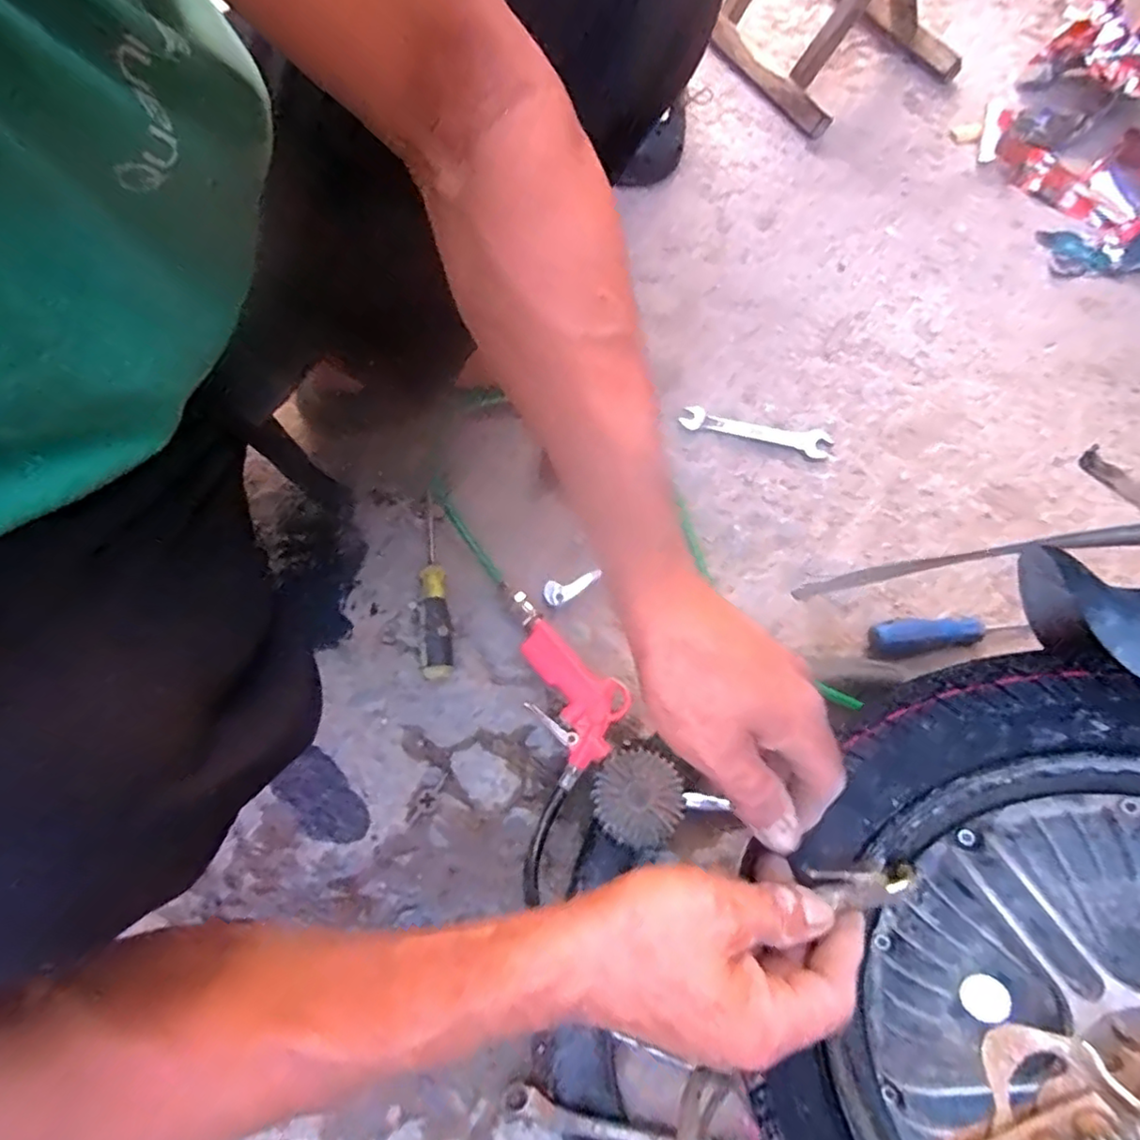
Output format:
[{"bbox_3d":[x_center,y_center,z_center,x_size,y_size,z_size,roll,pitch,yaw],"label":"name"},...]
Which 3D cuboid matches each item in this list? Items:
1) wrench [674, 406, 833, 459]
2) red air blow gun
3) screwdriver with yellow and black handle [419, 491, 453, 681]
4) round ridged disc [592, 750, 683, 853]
[{"bbox_3d":[0.192,-0.145,0.644,0.151,0.007,0.032,15,70,7],"label":"wrench"},{"bbox_3d":[-0.003,0.093,0.537,0.076,0.038,0.160,-24,70,-8],"label":"red air blow gun"},{"bbox_3d":[-0.126,0.008,0.577,0.027,0.024,0.185,-7,69,-1],"label":"screwdriver with yellow and black handle"},{"bbox_3d":[0.052,0.172,0.472,0.066,0.016,0.068,39,74,15],"label":"round ridged disc"}]

